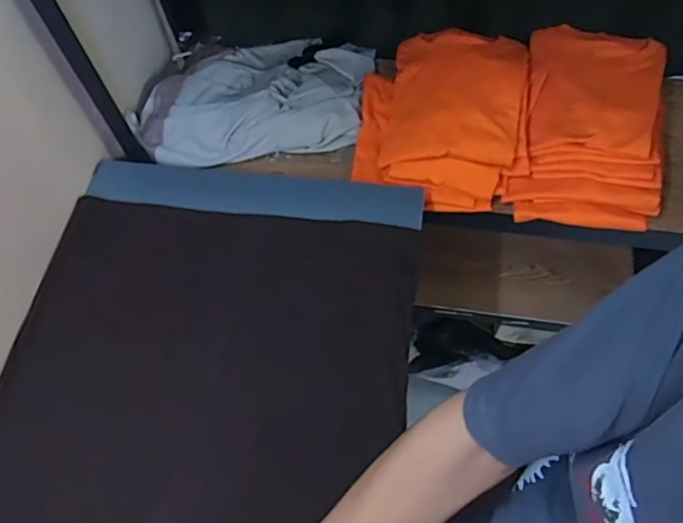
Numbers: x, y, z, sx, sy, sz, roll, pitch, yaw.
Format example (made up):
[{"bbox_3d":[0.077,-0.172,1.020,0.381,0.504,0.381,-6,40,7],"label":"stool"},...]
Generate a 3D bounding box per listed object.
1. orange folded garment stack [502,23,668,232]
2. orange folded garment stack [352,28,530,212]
[{"bbox_3d":[0.368,-0.200,0.838,0.205,0.089,0.307,13,63,11],"label":"orange folded garment stack"},{"bbox_3d":[0.153,-0.230,0.881,0.249,0.092,0.290,5,62,7],"label":"orange folded garment stack"}]

